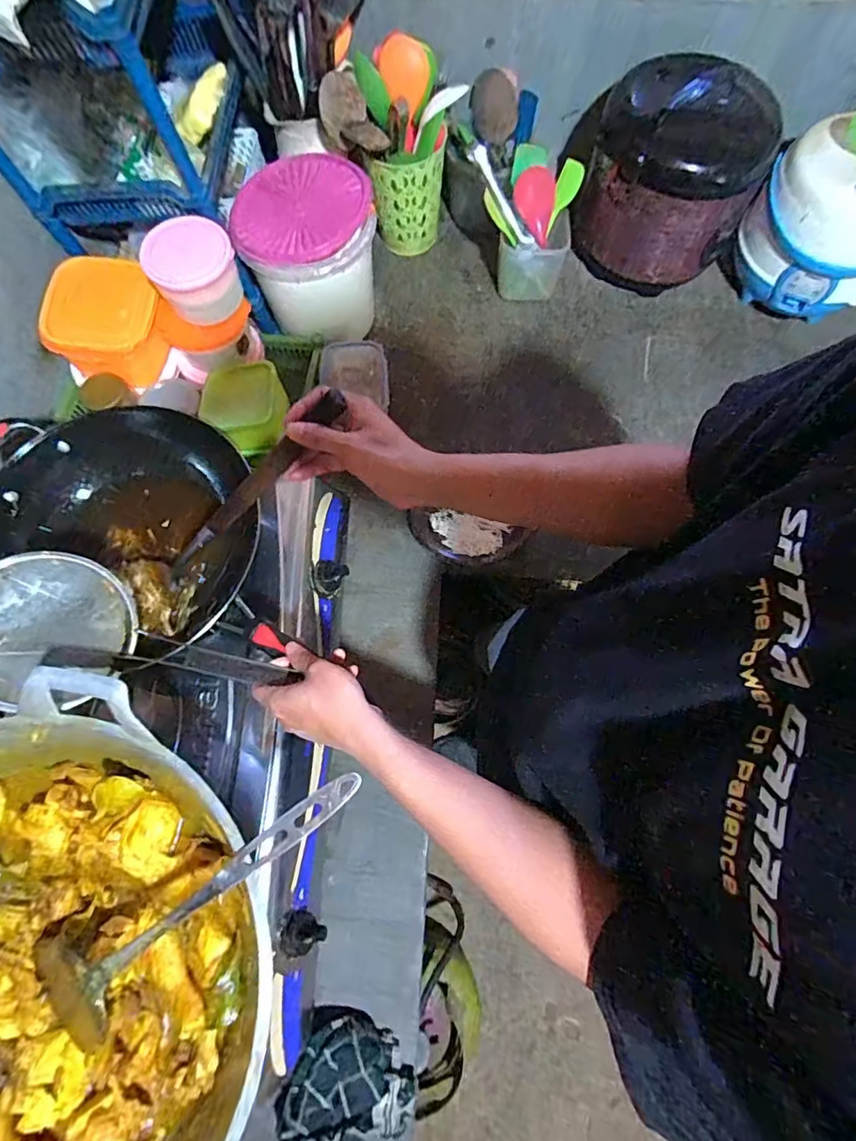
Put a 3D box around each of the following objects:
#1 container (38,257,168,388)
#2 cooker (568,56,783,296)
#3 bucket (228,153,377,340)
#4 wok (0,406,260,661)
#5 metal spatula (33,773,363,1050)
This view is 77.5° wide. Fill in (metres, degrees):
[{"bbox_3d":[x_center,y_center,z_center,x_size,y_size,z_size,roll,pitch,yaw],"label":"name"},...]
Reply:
[{"bbox_3d":[-0.445,-0.354,0.771,0.158,0.095,0.150,7,73,2],"label":"container"},{"bbox_3d":[0.392,-0.634,0.886,0.260,0.257,0.214,26,74,8],"label":"cooker"},{"bbox_3d":[-0.178,-0.494,0.855,0.189,0.195,0.200,0,73,0],"label":"bucket"},{"bbox_3d":[-0.362,-0.077,0.638,0.295,0.095,0.251,19,74,6],"label":"wok"},{"bbox_3d":[-0.185,0.274,0.451,0.311,0.066,0.085,-32,75,-10],"label":"metal spatula"}]

